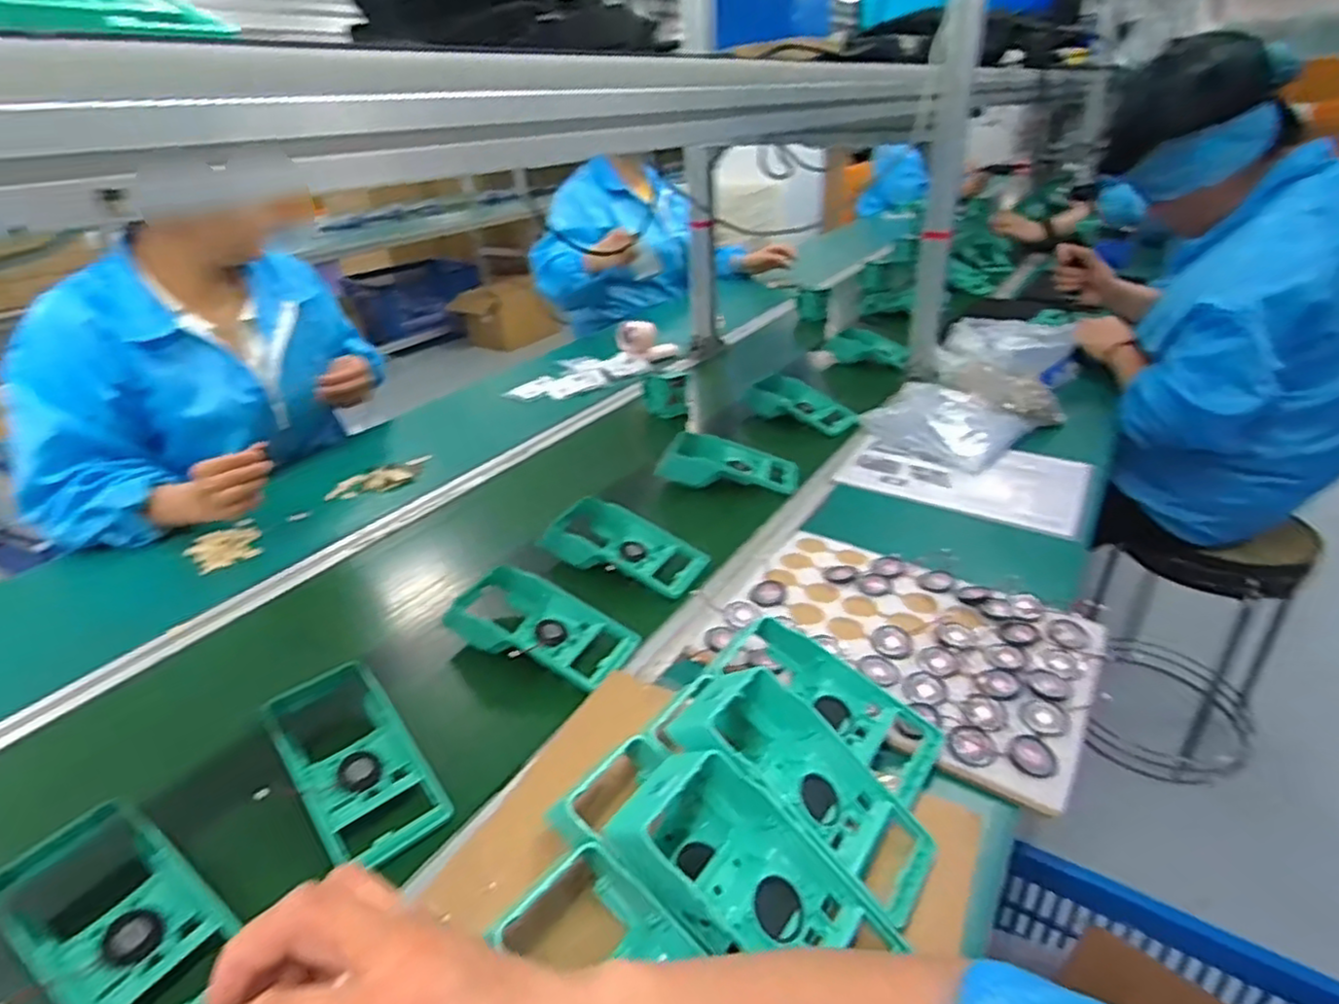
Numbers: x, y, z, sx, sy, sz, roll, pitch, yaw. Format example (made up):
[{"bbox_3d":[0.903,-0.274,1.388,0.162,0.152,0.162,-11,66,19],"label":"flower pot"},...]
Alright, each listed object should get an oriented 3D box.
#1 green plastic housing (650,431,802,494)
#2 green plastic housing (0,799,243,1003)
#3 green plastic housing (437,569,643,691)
[{"bbox_3d":[0.086,-0.047,0.977,0.184,0.065,0.101,9,32,19],"label":"green plastic housing"},{"bbox_3d":[-0.348,0.267,0.445,0.177,0.032,0.082,26,35,22],"label":"green plastic housing"},{"bbox_3d":[-0.130,0.119,0.689,0.191,0.047,0.090,12,33,23],"label":"green plastic housing"}]

